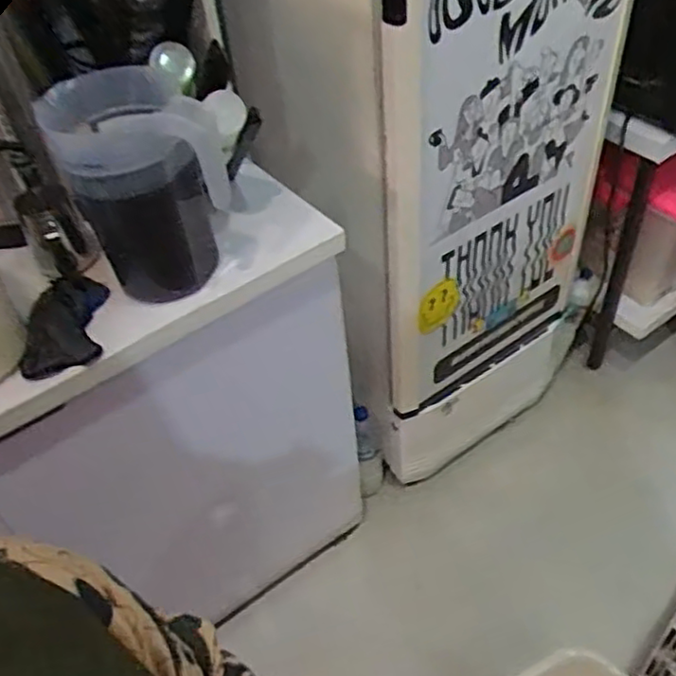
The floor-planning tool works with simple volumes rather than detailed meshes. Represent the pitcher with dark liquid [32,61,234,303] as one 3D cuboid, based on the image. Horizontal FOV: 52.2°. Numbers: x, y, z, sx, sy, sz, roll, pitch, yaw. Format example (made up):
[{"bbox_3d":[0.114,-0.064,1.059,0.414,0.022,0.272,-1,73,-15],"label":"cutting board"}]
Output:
[{"bbox_3d":[-0.268,-0.208,0.969,0.186,0.282,0.239,-23,48,-15],"label":"pitcher with dark liquid"}]

